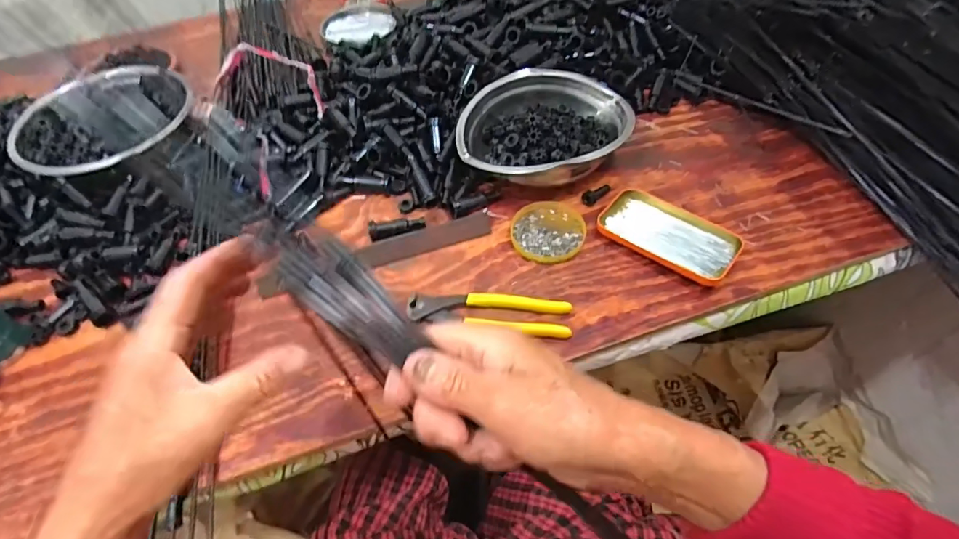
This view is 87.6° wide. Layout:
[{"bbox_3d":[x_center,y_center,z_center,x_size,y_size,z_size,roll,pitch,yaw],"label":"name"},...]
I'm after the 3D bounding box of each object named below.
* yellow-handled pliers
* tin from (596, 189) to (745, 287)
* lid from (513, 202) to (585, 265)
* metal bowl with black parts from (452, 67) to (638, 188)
[{"bbox_3d":[0.009,0.045,0.501,0.161,0.016,0.043,2,50,8],"label":"yellow-handled pliers"},{"bbox_3d":[0.206,-0.038,0.548,0.142,0.020,0.072,31,59,28],"label":"tin"},{"bbox_3d":[0.078,-0.045,0.569,0.081,0.011,0.086,-3,49,4],"label":"lid"},{"bbox_3d":[0.083,-0.177,0.631,0.204,0.077,0.170,2,50,8],"label":"metal bowl with black parts"}]

